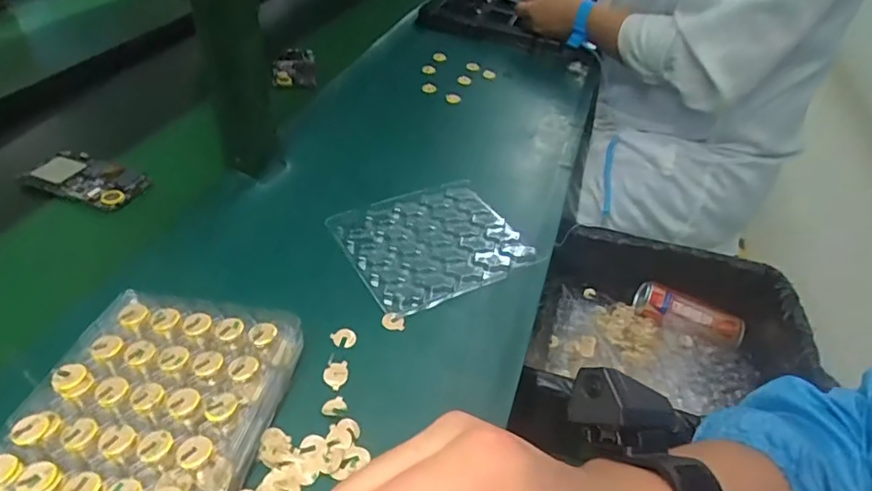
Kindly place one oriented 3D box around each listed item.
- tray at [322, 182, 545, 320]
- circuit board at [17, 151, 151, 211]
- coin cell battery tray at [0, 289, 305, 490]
[{"bbox_3d":[-0.003,-0.006,0.541,0.162,0.011,0.139,-19,46,-26],"label":"tray"},{"bbox_3d":[-0.369,-0.071,0.590,0.121,0.012,0.061,15,41,11],"label":"circuit board"},{"bbox_3d":[-0.186,0.109,0.369,0.147,0.040,0.177,10,40,5],"label":"coin cell battery tray"}]

